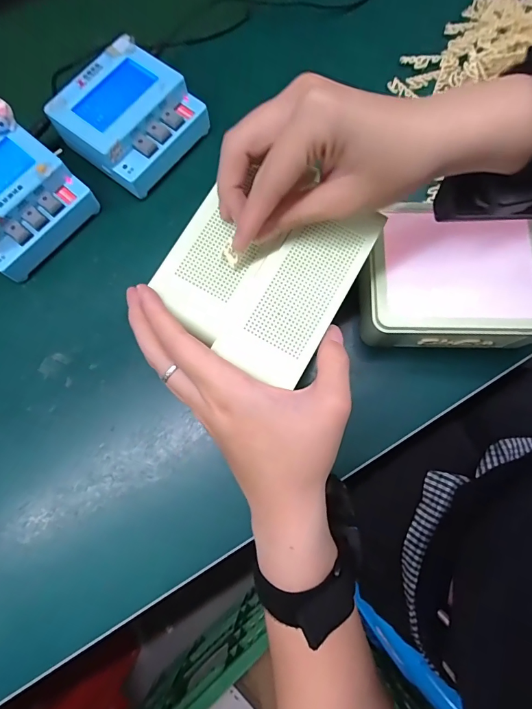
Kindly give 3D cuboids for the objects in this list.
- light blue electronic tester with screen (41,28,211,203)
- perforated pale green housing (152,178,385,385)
[{"bbox_3d":[-0.121,-0.211,0.350,0.105,0.037,0.106,40,80,10],"label":"light blue electronic tester with screen"},{"bbox_3d":[-0.003,-0.053,0.234,0.104,0.019,0.113,28,78,7],"label":"perforated pale green housing"}]

